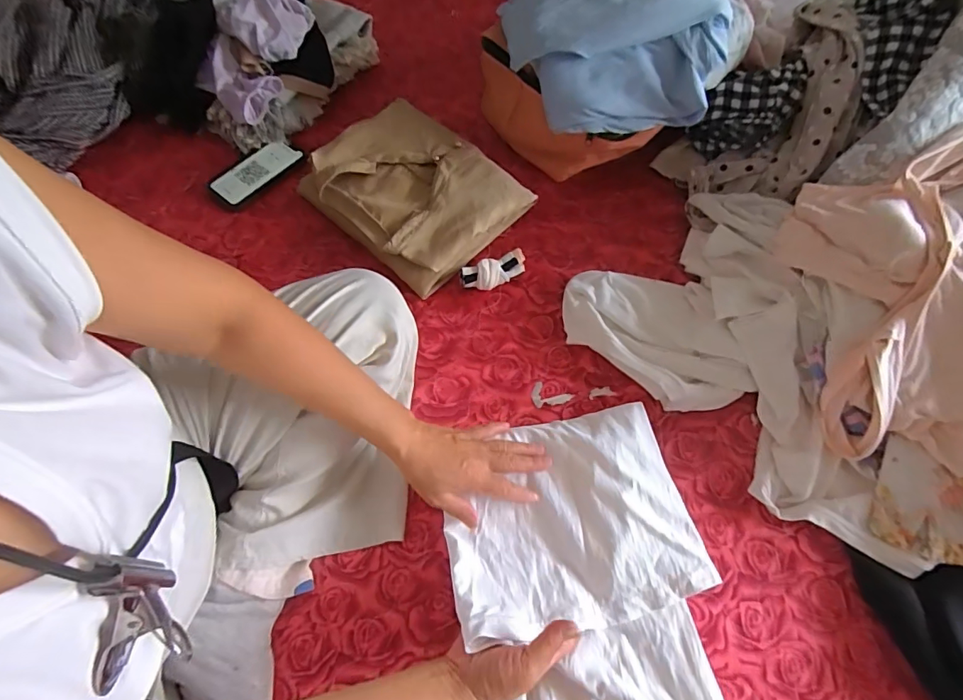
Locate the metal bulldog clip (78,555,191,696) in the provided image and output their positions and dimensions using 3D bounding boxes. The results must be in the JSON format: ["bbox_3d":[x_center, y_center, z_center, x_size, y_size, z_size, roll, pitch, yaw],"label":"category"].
[{"bbox_3d":[-0.196,0.152,0.270,0.034,0.053,0.064,-8,66,-2],"label":"metal bulldog clip"}]

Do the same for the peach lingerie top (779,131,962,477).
[{"bbox_3d":[0.454,-0.073,0.537,0.201,0.097,0.380,11,67,7],"label":"peach lingerie top"}]

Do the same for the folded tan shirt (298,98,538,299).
[{"bbox_3d":[-0.101,-0.234,0.703,0.282,0.056,0.224,41,73,18],"label":"folded tan shirt"}]

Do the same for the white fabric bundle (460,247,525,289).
[{"bbox_3d":[0.017,-0.109,0.658,0.092,0.026,0.035,-21,67,-7],"label":"white fabric bundle"}]

